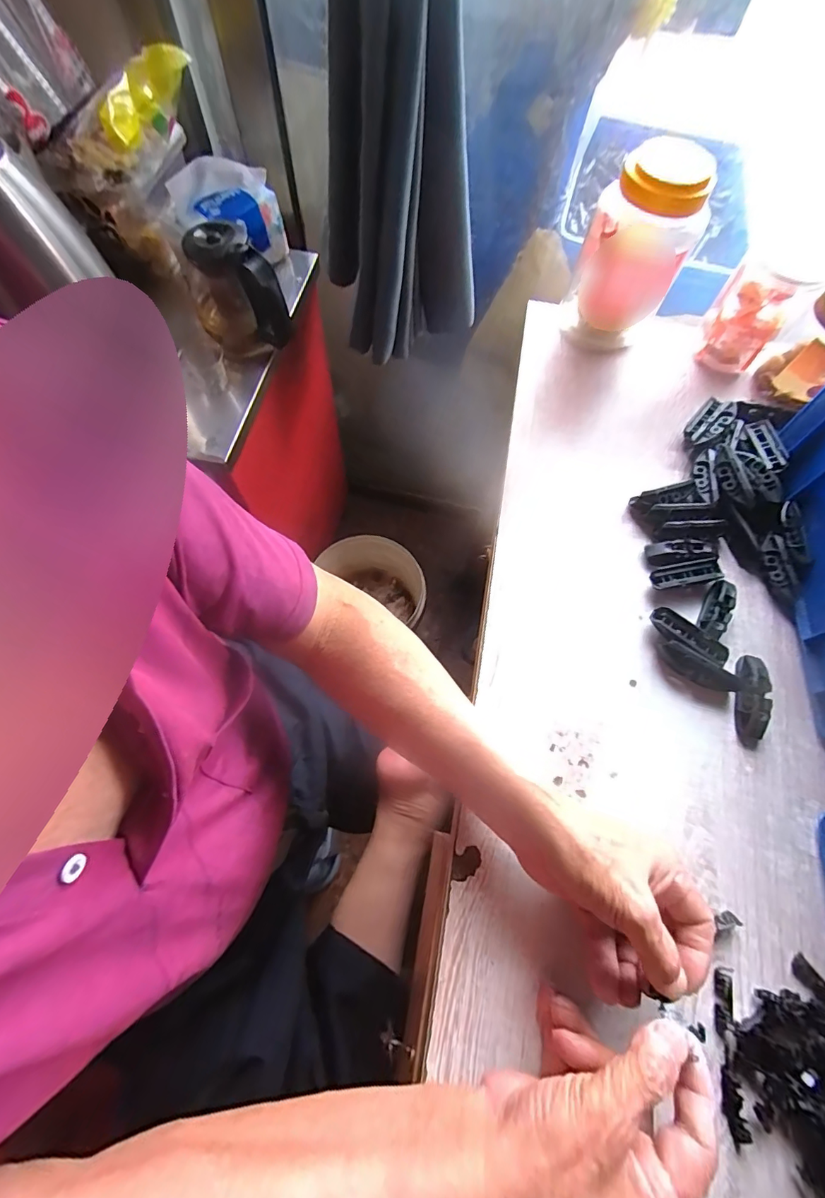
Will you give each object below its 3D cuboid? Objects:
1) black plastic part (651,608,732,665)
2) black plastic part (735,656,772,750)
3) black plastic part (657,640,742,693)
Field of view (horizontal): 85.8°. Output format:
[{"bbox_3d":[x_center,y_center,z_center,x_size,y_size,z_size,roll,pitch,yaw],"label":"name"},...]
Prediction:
[{"bbox_3d":[0.250,0.036,0.405,0.071,0.017,0.022,38,71,13],"label":"black plastic part"},{"bbox_3d":[0.293,0.087,0.384,0.022,0.018,0.076,20,68,6],"label":"black plastic part"},{"bbox_3d":[0.251,0.062,0.391,0.069,0.023,0.017,31,70,11],"label":"black plastic part"}]

